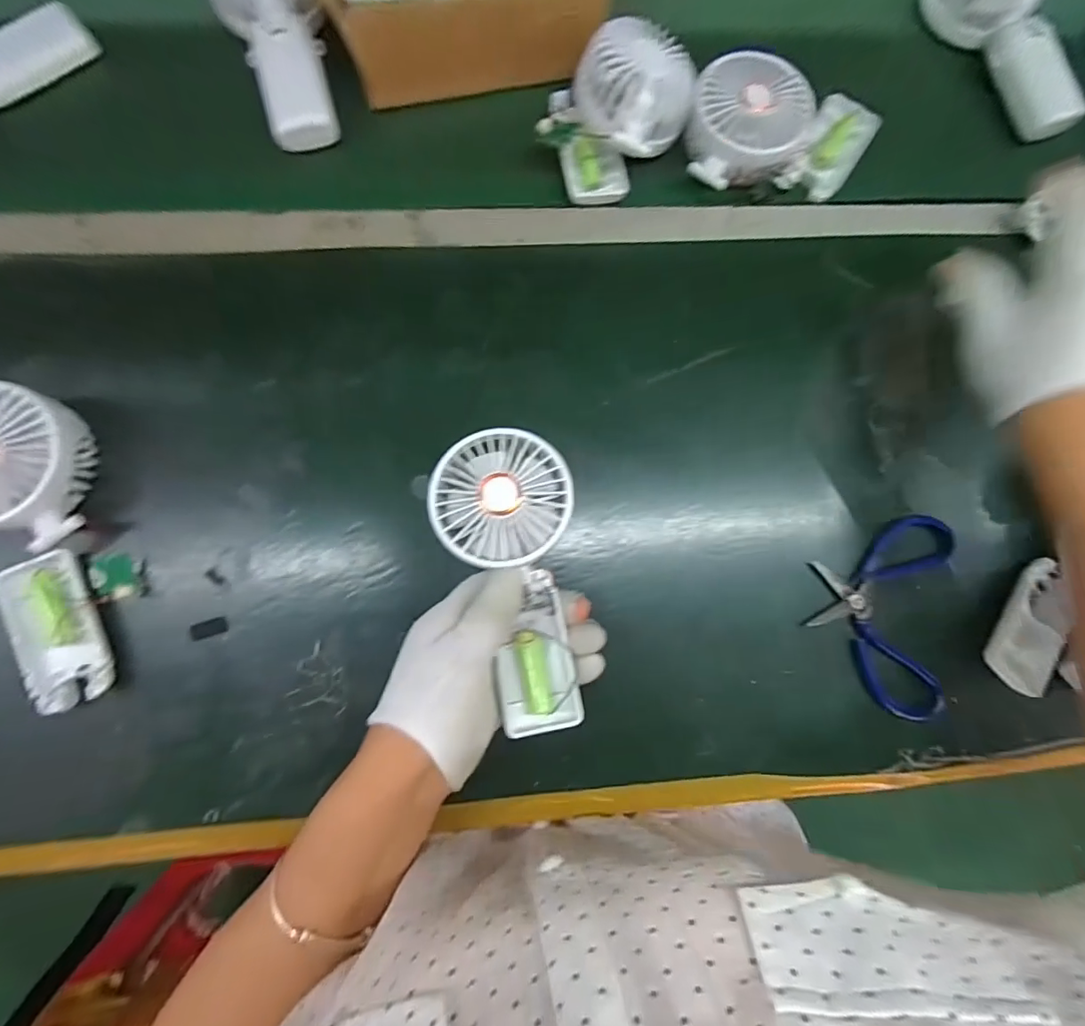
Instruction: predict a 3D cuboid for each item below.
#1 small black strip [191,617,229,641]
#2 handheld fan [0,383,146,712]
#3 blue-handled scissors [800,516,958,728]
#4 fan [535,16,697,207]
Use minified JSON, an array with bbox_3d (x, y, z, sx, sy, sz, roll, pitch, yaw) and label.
[{"bbox_3d":[-0.220,0.077,0.336,0.022,0.004,0.011,-18,84,-5],"label":"small black strip"},{"bbox_3d":[-0.311,0.019,0.316,0.087,0.048,0.194,-27,85,-6],"label":"handheld fan"},{"bbox_3d":[0.241,0.065,0.360,0.099,0.009,0.141,16,82,-1],"label":"blue-handled scissors"},{"bbox_3d":[0.055,-0.303,0.381,0.115,0.045,0.091,-38,86,-7],"label":"fan"}]

